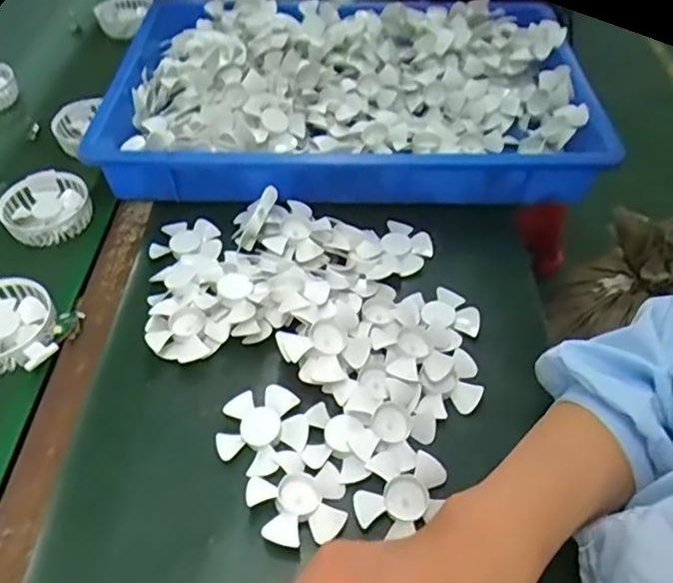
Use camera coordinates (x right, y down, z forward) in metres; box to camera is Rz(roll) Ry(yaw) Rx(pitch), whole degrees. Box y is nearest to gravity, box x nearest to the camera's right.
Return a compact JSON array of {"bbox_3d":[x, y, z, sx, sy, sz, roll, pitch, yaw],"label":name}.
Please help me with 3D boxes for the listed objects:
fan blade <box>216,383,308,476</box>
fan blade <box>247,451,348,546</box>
[{"bbox_3d":[-0.059,0.108,0.451,0.068,0.011,0.067,-1,50,1],"label":"fan blade"},{"bbox_3d":[-0.028,0.146,0.413,0.066,0.013,0.066,-1,50,1],"label":"fan blade"}]

